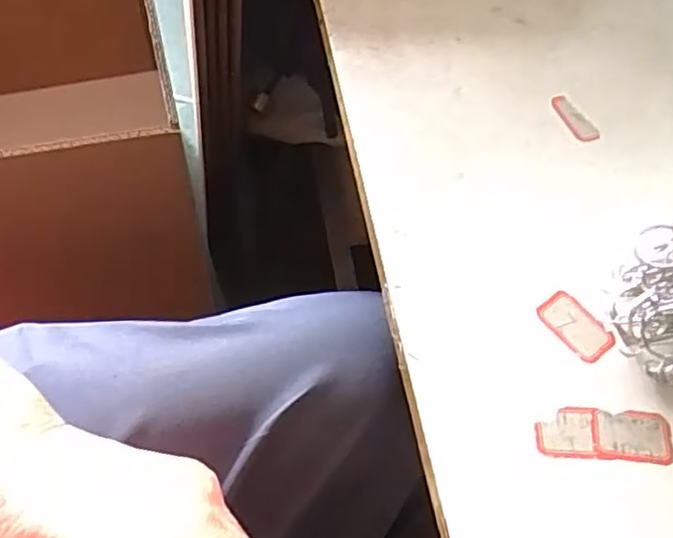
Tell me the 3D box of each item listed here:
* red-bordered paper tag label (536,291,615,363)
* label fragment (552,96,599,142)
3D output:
[{"bbox_3d":[0.116,0.027,0.319,0.021,0.004,0.036,-40,68,-21],"label":"red-bordered paper tag label"},{"bbox_3d":[0.140,-0.089,0.390,0.012,0.004,0.036,-23,63,-13],"label":"label fragment"}]

